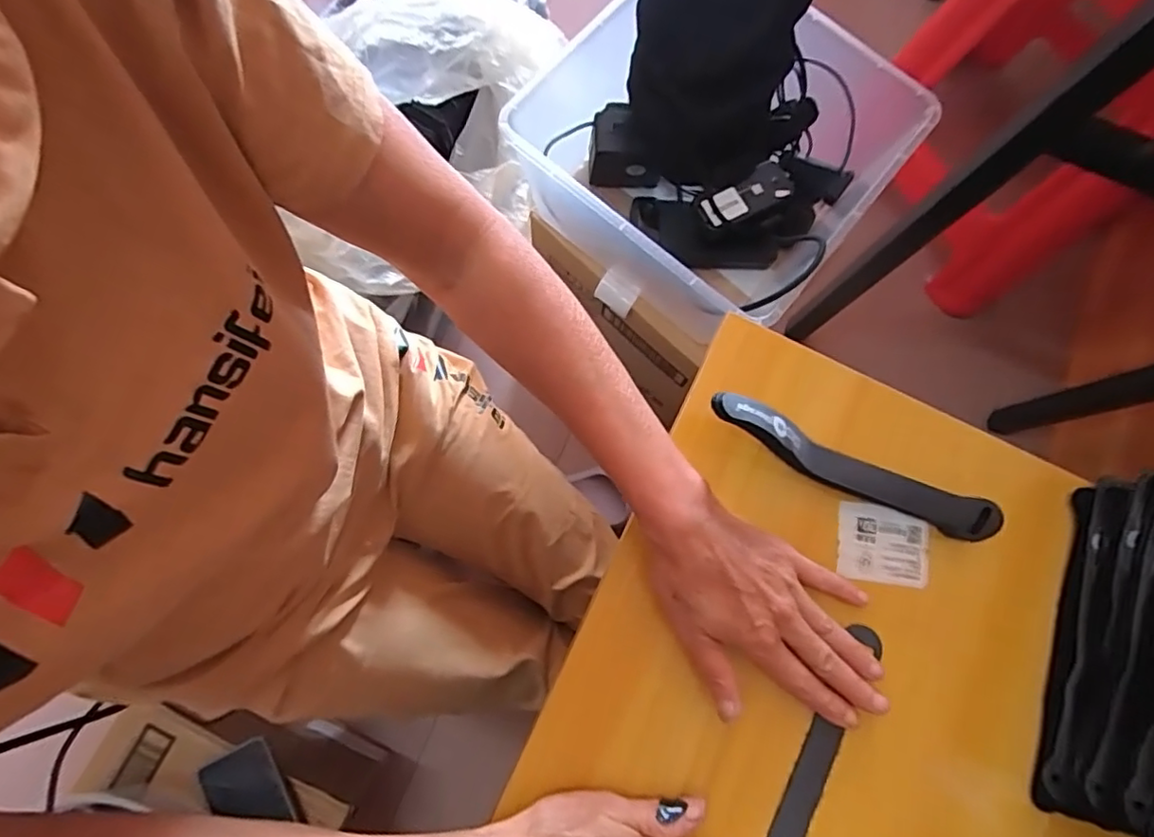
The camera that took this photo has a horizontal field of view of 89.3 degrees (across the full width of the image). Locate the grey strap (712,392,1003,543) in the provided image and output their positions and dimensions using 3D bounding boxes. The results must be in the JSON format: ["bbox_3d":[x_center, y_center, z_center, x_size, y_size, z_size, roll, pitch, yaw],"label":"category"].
[{"bbox_3d":[0.168,0.030,0.360,0.193,0.036,0.021,24,78,-9],"label":"grey strap"}]

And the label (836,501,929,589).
[{"bbox_3d":[0.198,0.081,0.377,0.059,0.004,0.048,8,80,-1],"label":"label"}]

